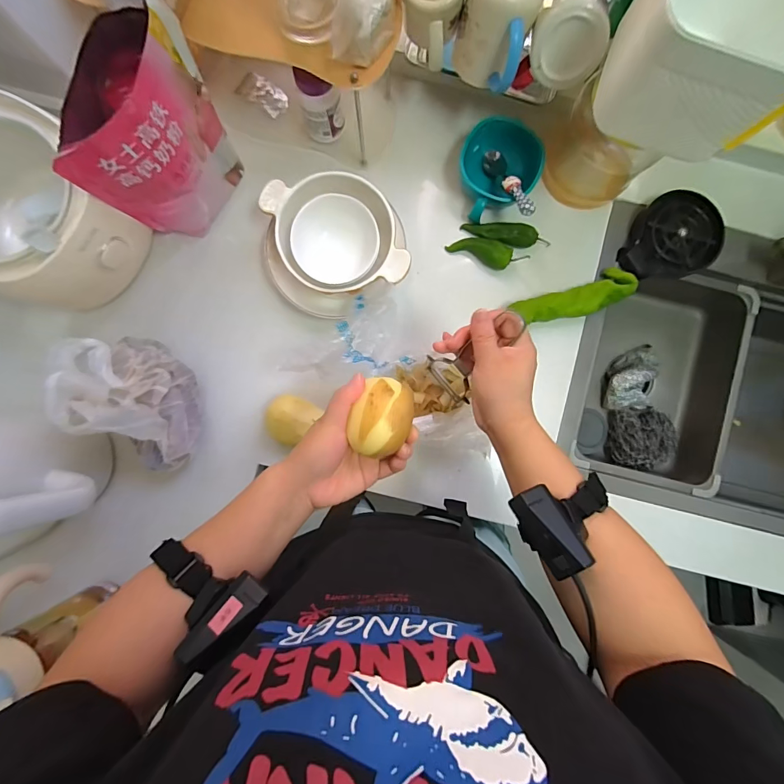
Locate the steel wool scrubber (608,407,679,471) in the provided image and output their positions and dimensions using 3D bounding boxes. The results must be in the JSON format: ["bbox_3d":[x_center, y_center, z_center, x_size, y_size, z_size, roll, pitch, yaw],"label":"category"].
[{"bbox_3d":[0.434,0.080,0.687,0.101,0.037,0.100,0,89,-1],"label":"steel wool scrubber"}]

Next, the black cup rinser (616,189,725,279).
[{"bbox_3d":[0.425,-0.236,0.604,0.135,0.036,0.119,2,89,-1],"label":"black cup rinser"}]

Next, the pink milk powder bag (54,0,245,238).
[{"bbox_3d":[-0.286,-0.299,0.497,0.076,0.217,0.180,24,88,-1],"label":"pink milk powder bag"}]

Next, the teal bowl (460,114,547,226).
[{"bbox_3d":[0.156,-0.330,0.584,0.115,0.061,0.115,0,89,-1],"label":"teal bowl"}]

